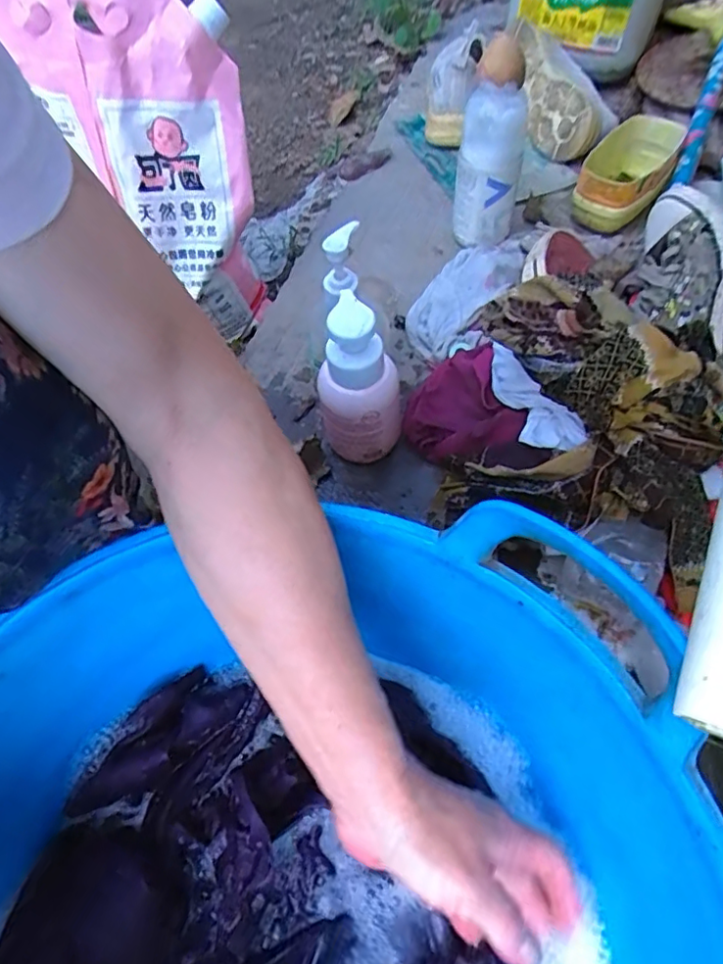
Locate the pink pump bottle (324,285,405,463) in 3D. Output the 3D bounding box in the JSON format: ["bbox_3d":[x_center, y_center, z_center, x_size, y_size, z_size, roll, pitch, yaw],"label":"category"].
[{"bbox_3d":[-0.003,-0.107,0.493,0.062,0.150,0.114,-2,59,2],"label":"pink pump bottle"}]

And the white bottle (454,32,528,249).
[{"bbox_3d":[0.132,-0.338,0.605,0.065,0.182,0.073,8,37,8],"label":"white bottle"}]

